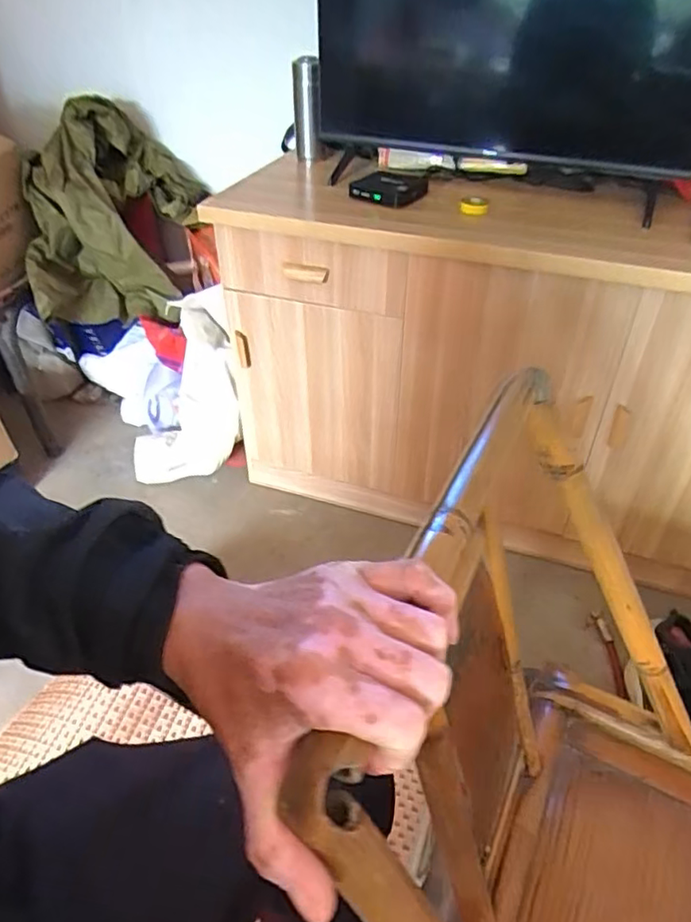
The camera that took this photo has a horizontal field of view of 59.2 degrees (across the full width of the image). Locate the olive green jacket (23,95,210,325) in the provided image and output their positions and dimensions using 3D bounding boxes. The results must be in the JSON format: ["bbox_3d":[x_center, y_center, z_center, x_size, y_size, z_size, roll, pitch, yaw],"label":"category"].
[{"bbox_3d":[-0.629,-0.669,1.663,0.449,0.469,0.482,-9,42,-11],"label":"olive green jacket"}]

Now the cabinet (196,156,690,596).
[{"bbox_3d":[0.352,-0.184,1.313,1.180,0.689,0.356,16,43,17],"label":"cabinet"}]

